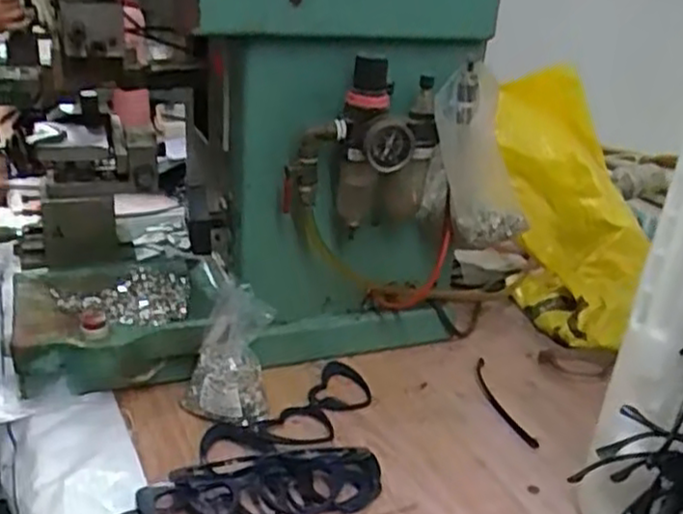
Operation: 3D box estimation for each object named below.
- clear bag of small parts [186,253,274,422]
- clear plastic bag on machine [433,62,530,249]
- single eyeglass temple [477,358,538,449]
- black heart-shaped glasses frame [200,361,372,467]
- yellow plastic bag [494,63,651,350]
[{"bbox_3d":[-0.097,0.073,0.627,0.071,0.056,0.140,0,66,-10],"label":"clear bag of small parts"},{"bbox_3d":[0.119,-0.082,0.639,0.071,0.163,0.051,-19,25,-1],"label":"clear plastic bag on machine"},{"bbox_3d":[0.146,0.131,0.673,0.019,0.007,0.138,1,23,-10],"label":"single eyeglass temple"},{"bbox_3d":[-0.036,0.133,0.624,0.081,0.013,0.186,22,29,35],"label":"black heart-shaped glasses frame"},{"bbox_3d":[0.238,-0.054,0.821,0.119,0.292,0.104,-6,-3,-24],"label":"yellow plastic bag"}]

